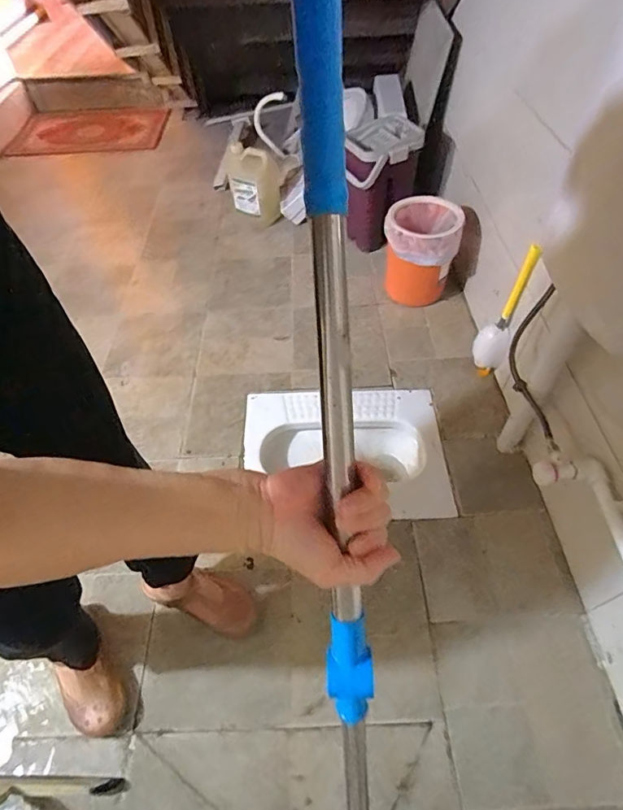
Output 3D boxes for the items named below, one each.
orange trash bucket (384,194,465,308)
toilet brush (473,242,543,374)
[{"bbox_3d":[0.342,-0.488,1.499,0.224,0.305,0.224,-1,52,1],"label":"orange trash bucket"},{"bbox_3d":[0.522,-0.229,1.241,0.084,0.412,0.098,23,56,19],"label":"toilet brush"}]

